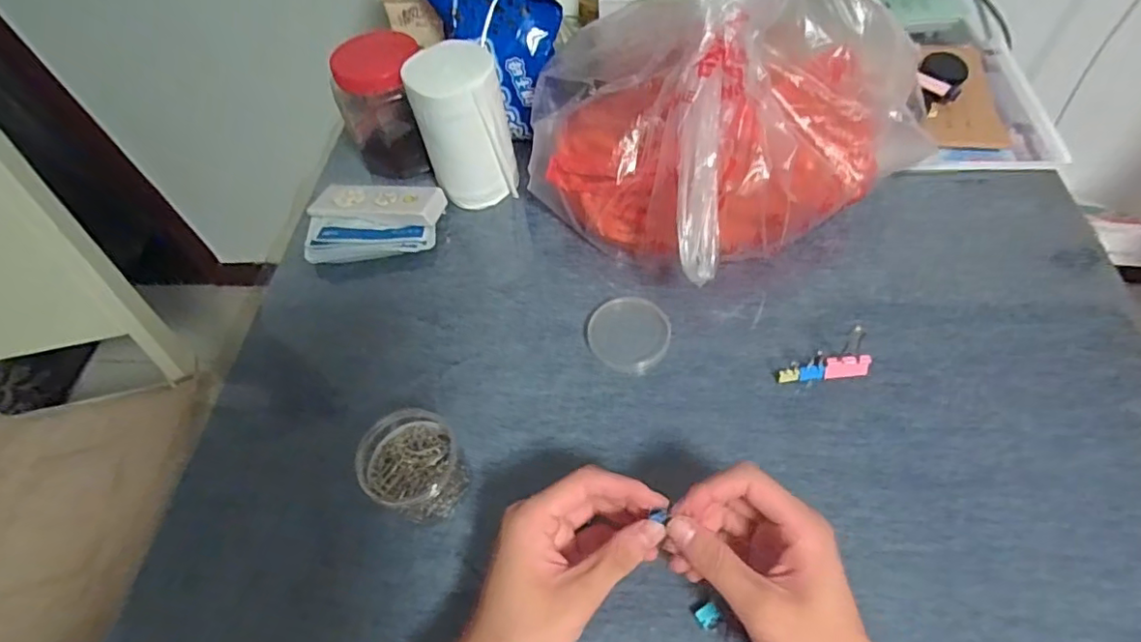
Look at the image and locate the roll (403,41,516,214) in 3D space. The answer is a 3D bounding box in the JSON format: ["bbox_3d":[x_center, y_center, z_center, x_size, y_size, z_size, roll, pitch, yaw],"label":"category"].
[{"bbox_3d":[-0.102,-0.185,0.557,0.082,0.137,0.070,-15,54,-6],"label":"roll"}]

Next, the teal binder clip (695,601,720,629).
[{"bbox_3d":[0.086,0.183,0.358,0.013,0.004,0.013,-36,59,-19],"label":"teal binder clip"}]

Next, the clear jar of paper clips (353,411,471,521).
[{"bbox_3d":[-0.112,0.099,0.410,0.065,0.041,0.077,-17,55,-7],"label":"clear jar of paper clips"}]

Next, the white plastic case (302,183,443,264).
[{"bbox_3d":[-0.194,-0.101,0.572,0.126,0.028,0.093,-1,54,5],"label":"white plastic case"}]

